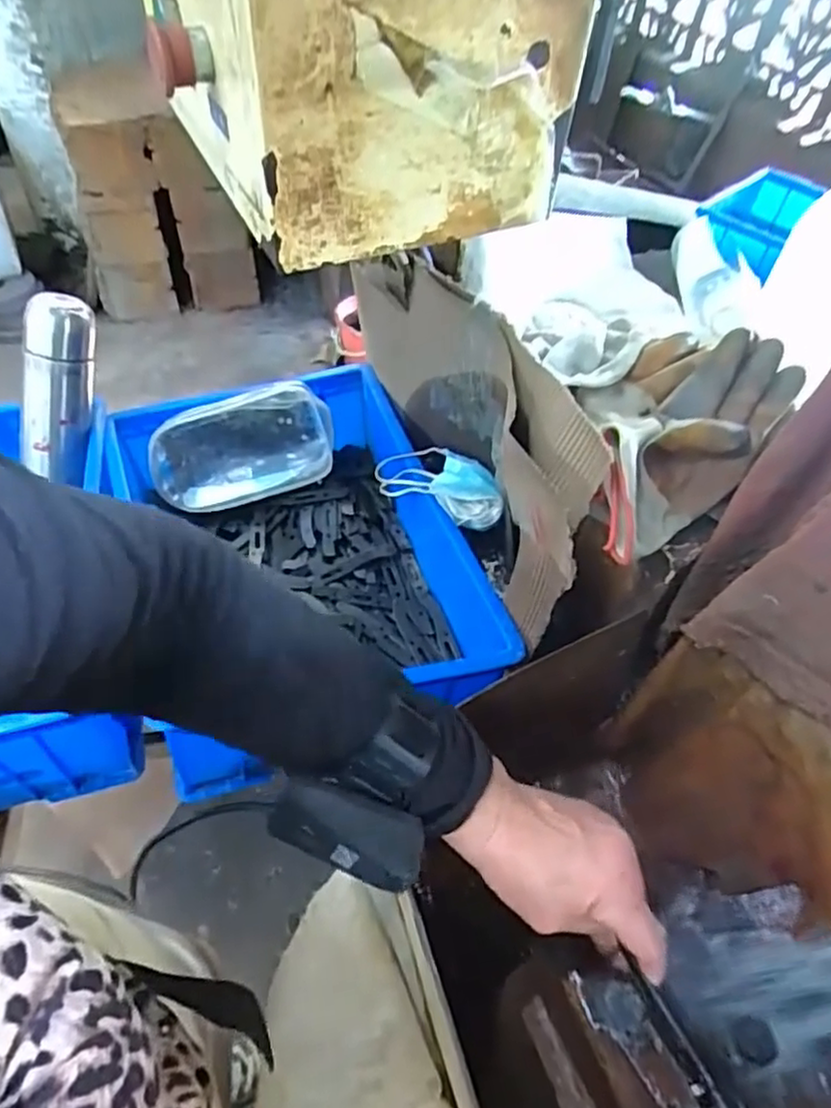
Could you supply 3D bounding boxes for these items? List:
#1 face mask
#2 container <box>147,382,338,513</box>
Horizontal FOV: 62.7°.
[{"bbox_3d":[0.023,-0.072,0.672,0.136,0.048,0.056,24,54,13],"label":"face mask"},{"bbox_3d":[-0.192,-0.123,0.774,0.191,0.111,0.055,-18,19,-5],"label":"container"}]

